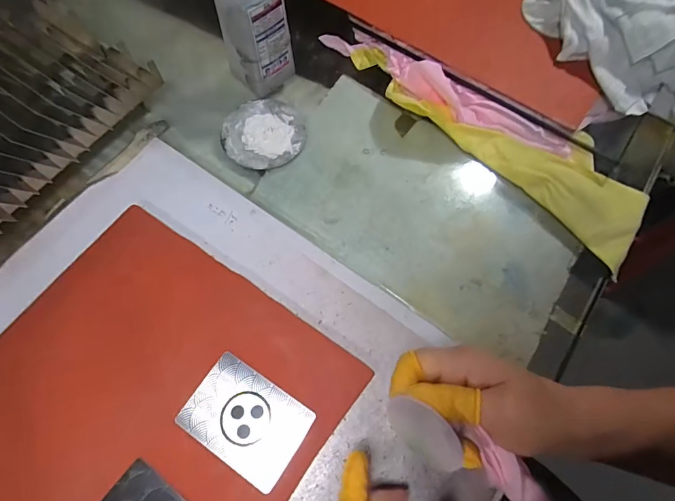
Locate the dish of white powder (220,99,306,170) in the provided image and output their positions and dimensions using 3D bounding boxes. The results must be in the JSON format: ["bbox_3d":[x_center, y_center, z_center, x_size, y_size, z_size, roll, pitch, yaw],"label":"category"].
[{"bbox_3d":[-0.075,-0.119,0.414,0.081,0.006,0.082,0,67,-1],"label":"dish of white powder"}]

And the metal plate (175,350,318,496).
[{"bbox_3d":[-0.069,0.127,0.307,0.088,0.004,0.061,32,70,12],"label":"metal plate"}]

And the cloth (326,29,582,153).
[{"bbox_3d":[0.102,-0.163,0.419,0.281,0.039,0.053,34,71,12],"label":"cloth"}]

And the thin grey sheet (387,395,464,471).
[{"bbox_3d":[0.050,0.107,0.239,0.048,0.039,0.004,17,32,40],"label":"thin grey sheet"}]

